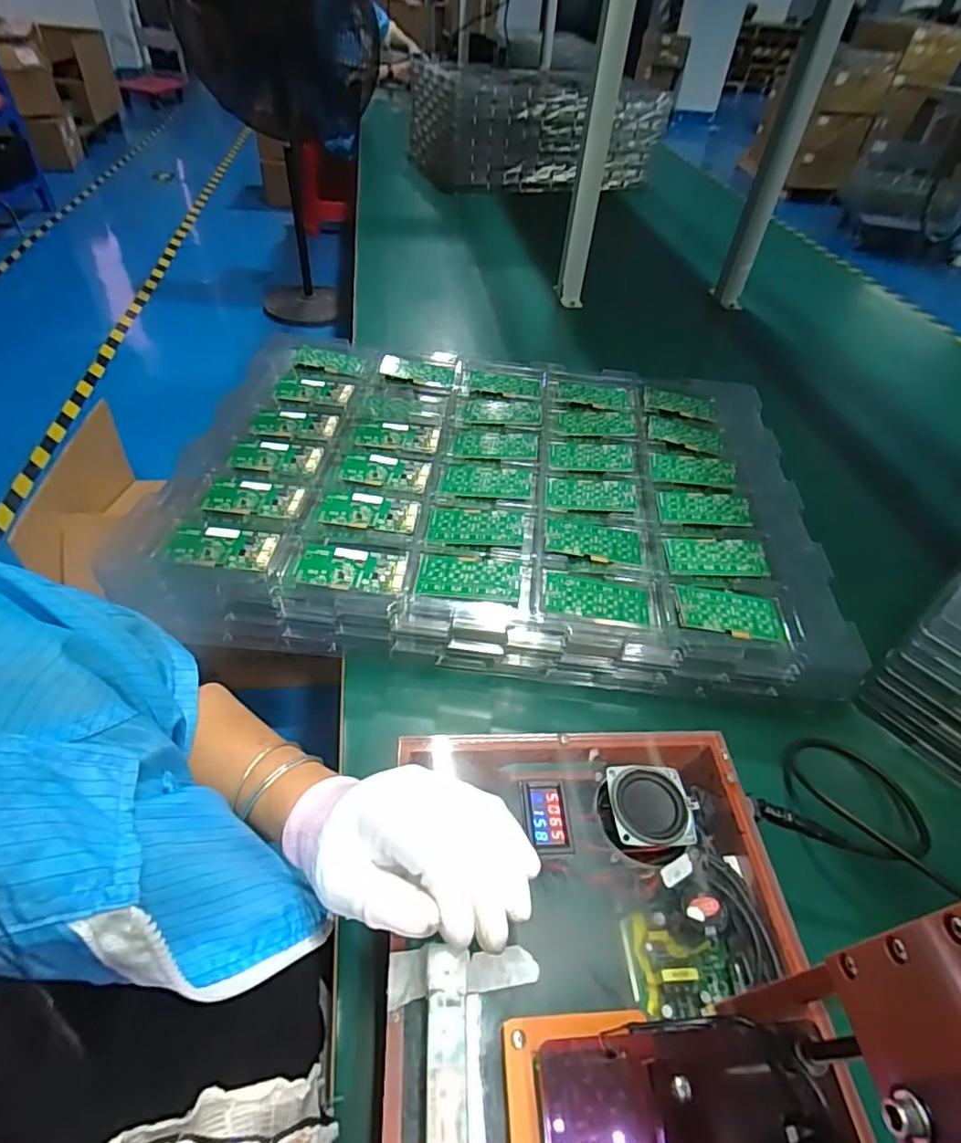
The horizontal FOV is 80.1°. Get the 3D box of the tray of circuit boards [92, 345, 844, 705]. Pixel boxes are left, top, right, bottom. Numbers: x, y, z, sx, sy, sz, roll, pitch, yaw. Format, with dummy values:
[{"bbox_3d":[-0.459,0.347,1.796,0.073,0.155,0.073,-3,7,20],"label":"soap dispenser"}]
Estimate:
[{"bbox_3d":[0.017,-0.100,0.649,0.657,0.065,0.462,7,49,1],"label":"tray of circuit boards"}]

